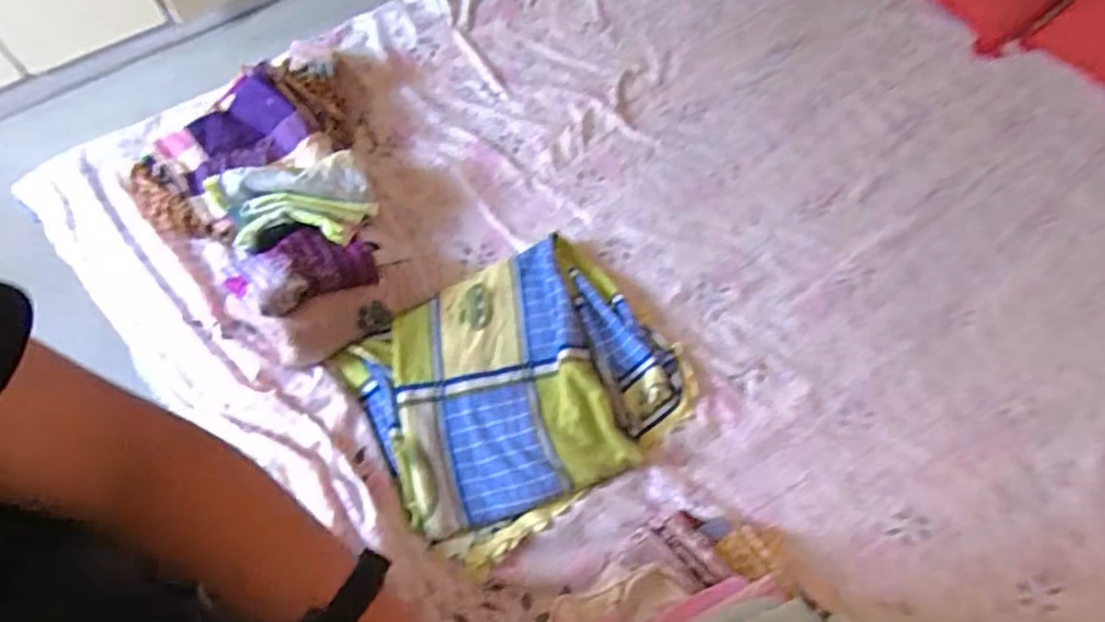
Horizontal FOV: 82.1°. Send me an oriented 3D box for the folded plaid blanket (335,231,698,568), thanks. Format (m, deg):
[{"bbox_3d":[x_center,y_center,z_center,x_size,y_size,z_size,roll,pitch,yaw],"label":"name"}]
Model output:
[{"bbox_3d":[-0.047,0.107,0.944,0.429,0.066,0.367,-27,67,-17],"label":"folded plaid blanket"}]

